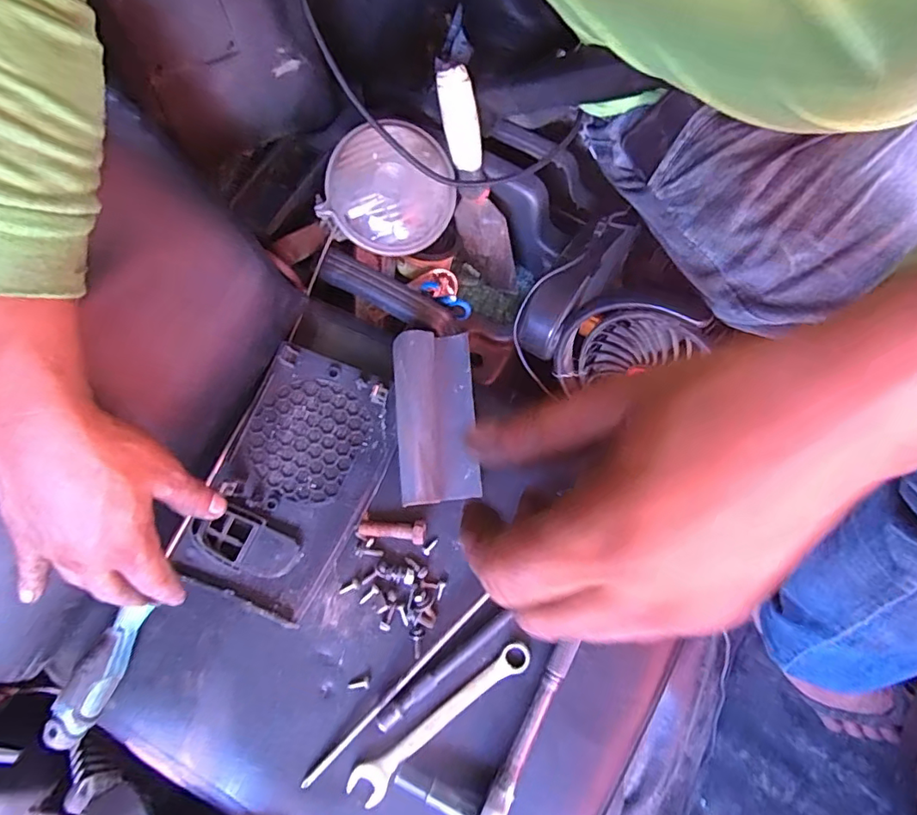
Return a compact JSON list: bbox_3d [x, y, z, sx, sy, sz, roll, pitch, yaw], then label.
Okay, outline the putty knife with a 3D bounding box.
[{"bbox_3d":[0.014,-0.204,0.501,0.032,0.203,0.054,-22,40,-5],"label":"putty knife"}]

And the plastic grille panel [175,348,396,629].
[{"bbox_3d":[-0.136,0.059,0.444,0.121,0.019,0.204,23,79,4],"label":"plastic grille panel"}]

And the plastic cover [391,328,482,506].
[{"bbox_3d":[-0.020,0.007,0.446,0.065,0.021,0.140,1,80,-28],"label":"plastic cover"}]

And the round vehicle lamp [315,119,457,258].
[{"bbox_3d":[-0.062,-0.202,0.492,0.116,0.041,0.116,-1,102,-4],"label":"round vehicle lamp"}]

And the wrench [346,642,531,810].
[{"bbox_3d":[-0.012,0.241,0.415,0.164,0.011,0.026,-38,81,-8],"label":"wrench"}]

